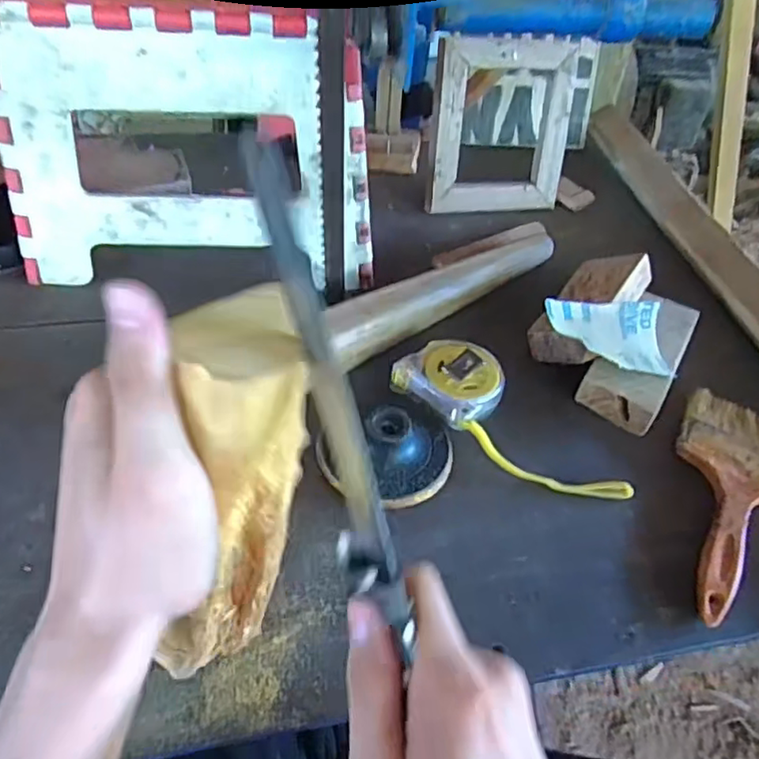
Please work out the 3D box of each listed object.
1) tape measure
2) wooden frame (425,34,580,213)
[{"bbox_3d":[0.093,0.030,0.442,0.176,0.030,0.059,36,53,26],"label":"tape measure"},{"bbox_3d":[0.121,-0.252,0.621,0.143,0.159,0.023,-6,29,-13],"label":"wooden frame"}]

